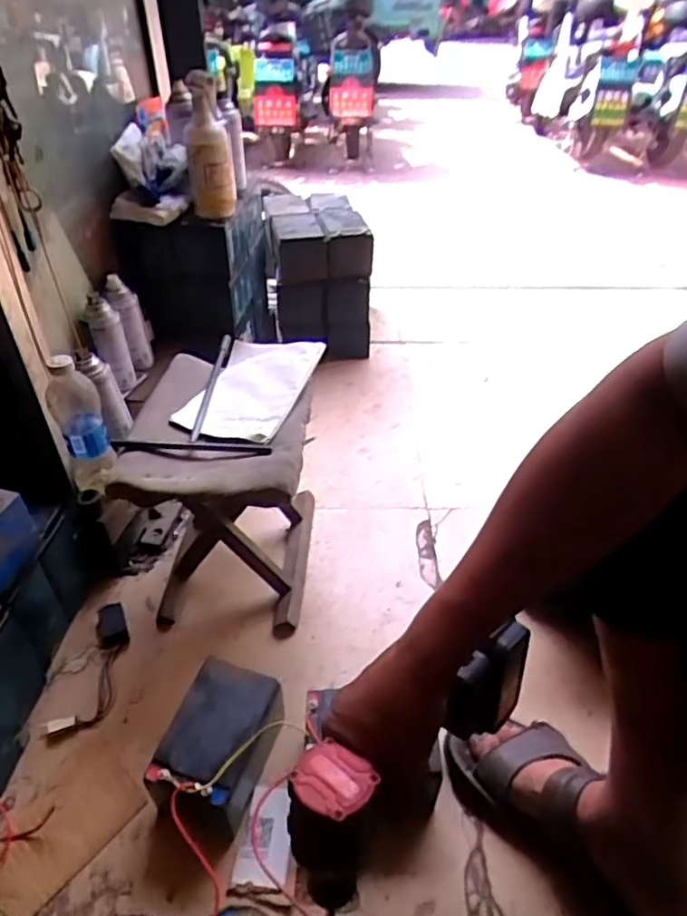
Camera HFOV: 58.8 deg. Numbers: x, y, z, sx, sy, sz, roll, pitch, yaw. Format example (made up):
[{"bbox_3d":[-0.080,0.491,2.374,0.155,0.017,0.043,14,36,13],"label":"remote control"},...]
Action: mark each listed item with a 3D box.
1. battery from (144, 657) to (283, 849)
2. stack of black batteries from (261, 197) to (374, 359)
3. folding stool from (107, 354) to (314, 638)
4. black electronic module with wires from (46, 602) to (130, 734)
[{"bbox_3d":[-0.140,0.337,0.701,0.101,0.105,0.162,13,42,15],"label":"battery"},{"bbox_3d":[-0.065,-0.449,1.497,0.220,0.290,0.323,-6,41,-7],"label":"stack of black batteries"},{"bbox_3d":[-0.158,0.050,0.888,0.215,0.288,0.263,2,41,3],"label":"folding stool"},{"bbox_3d":[-0.333,0.279,0.830,0.058,0.022,0.190,2,41,3],"label":"black electronic module with wires"}]

